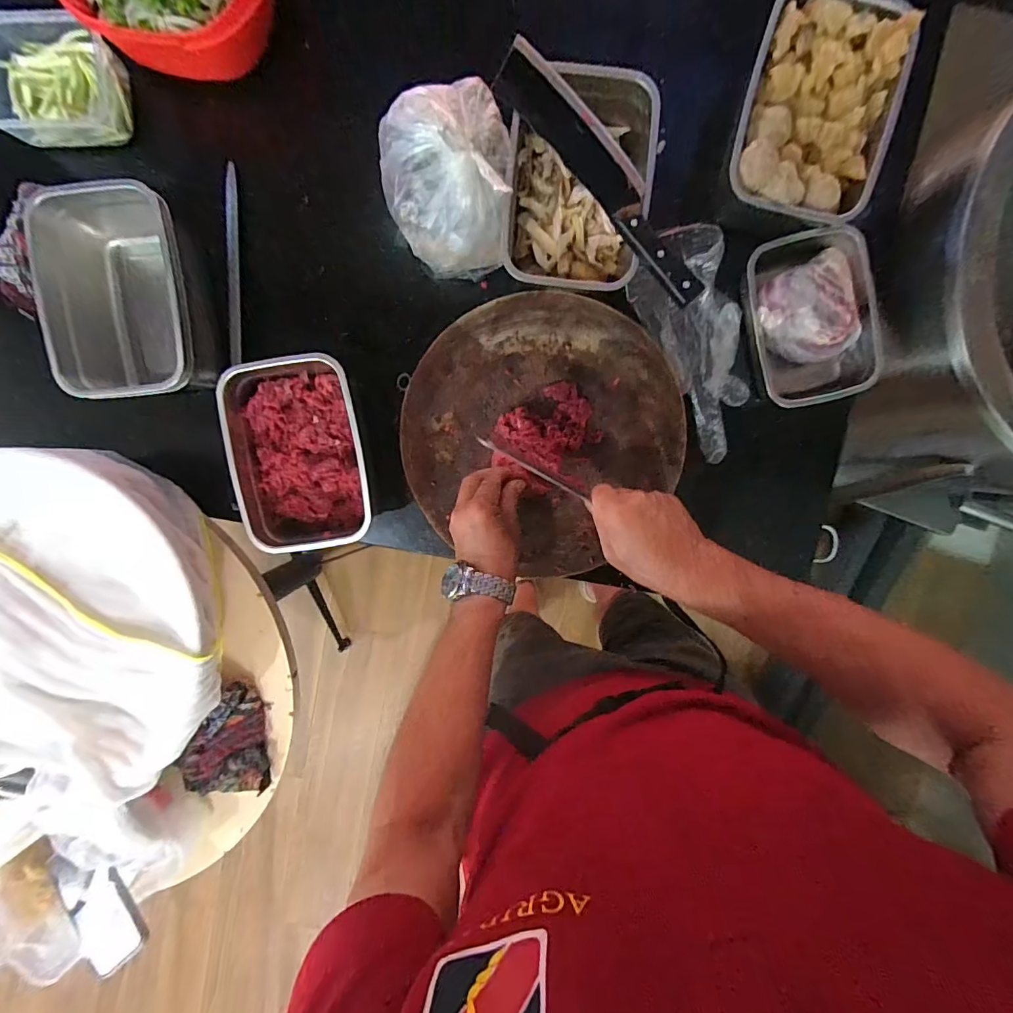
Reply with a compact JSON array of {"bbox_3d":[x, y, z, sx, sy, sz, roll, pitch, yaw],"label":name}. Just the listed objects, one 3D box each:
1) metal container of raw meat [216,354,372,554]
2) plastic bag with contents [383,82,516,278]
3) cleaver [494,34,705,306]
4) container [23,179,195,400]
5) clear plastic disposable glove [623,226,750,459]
[{"bbox_3d":[-0.238,-0.057,0.558,0.148,0.073,0.220,-8,97,2],"label":"metal container of raw meat"},{"bbox_3d":[-0.068,-0.347,0.502,0.141,0.139,0.155,-1,97,1],"label":"plastic bag with contents"},{"bbox_3d":[0.099,-0.338,0.475,0.045,0.021,0.302,-39,95,5],"label":"cleaver"},{"bbox_3d":[-0.425,-0.235,0.529,0.149,0.102,0.219,-3,97,1],"label":"container"},{"bbox_3d":[0.242,-0.195,0.563,0.107,0.039,0.265,-29,95,4],"label":"clear plastic disposable glove"}]

